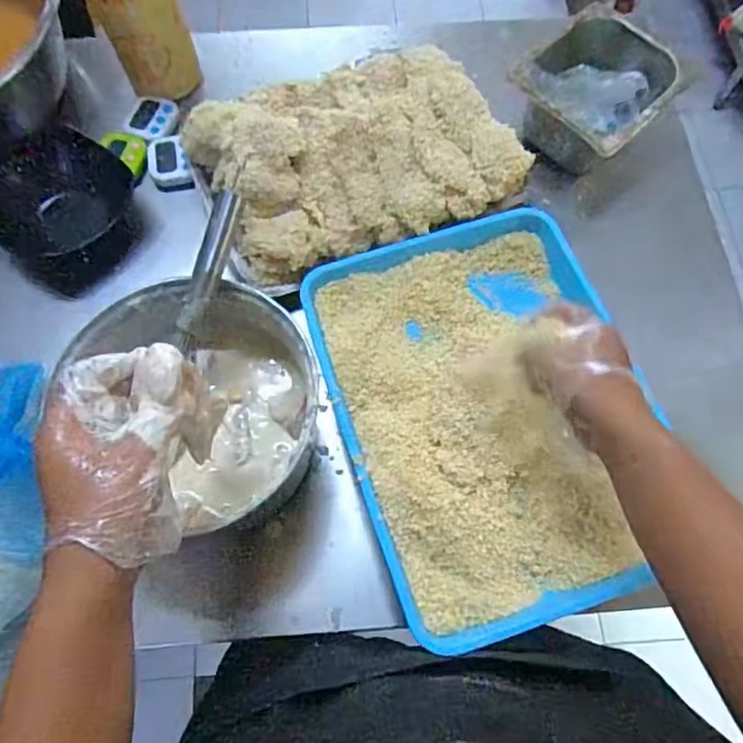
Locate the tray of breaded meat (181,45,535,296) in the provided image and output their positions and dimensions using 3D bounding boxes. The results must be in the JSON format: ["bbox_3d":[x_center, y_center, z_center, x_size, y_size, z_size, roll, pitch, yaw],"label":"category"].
[{"bbox_3d":[-0.015,-0.254,0.680,0.347,0.094,0.223,-19,70,-8],"label":"tray of breaded meat"}]

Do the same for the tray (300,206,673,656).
[{"bbox_3d":[0.118,0.030,0.608,0.296,0.048,0.411,-18,70,-8],"label":"tray"}]

